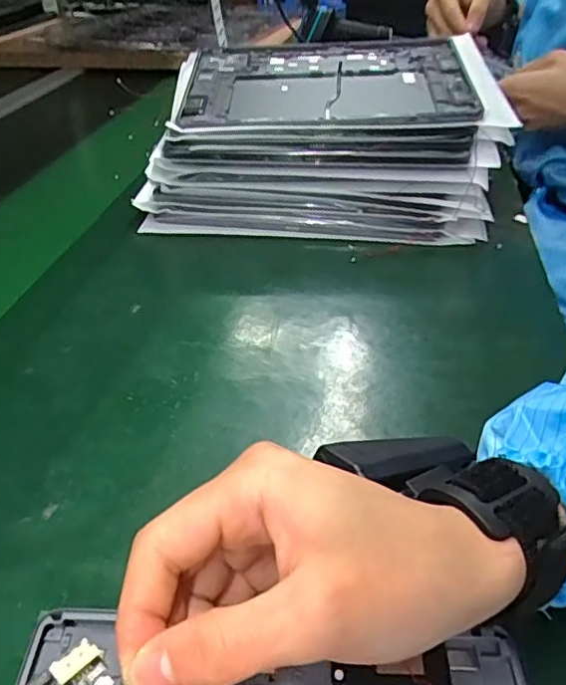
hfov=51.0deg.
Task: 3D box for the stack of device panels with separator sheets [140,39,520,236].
[{"bbox_3d":[0.045,-0.207,0.577,0.312,0.116,0.241,5,37,9],"label":"stack of device panels with separator sheets"}]

